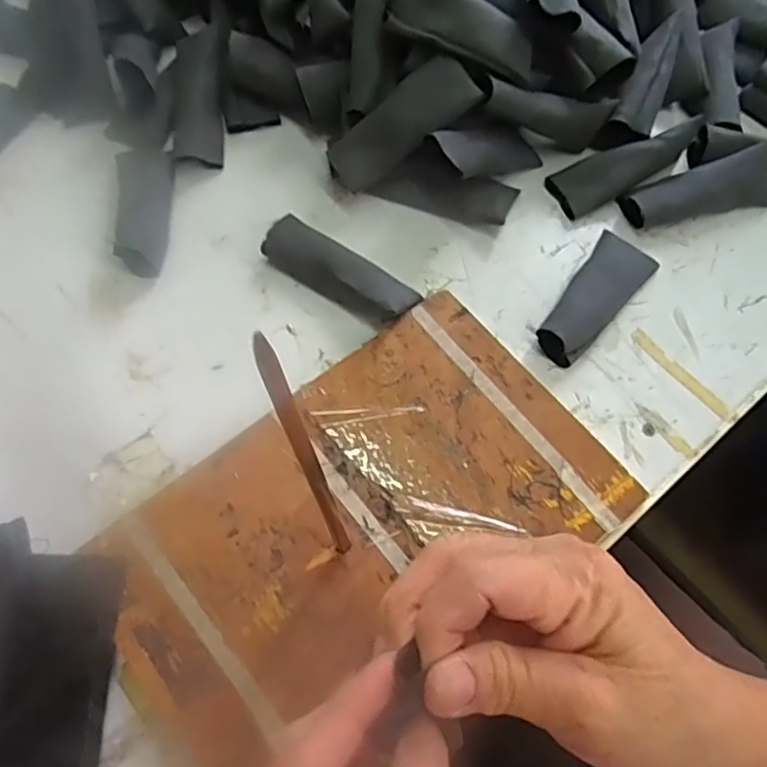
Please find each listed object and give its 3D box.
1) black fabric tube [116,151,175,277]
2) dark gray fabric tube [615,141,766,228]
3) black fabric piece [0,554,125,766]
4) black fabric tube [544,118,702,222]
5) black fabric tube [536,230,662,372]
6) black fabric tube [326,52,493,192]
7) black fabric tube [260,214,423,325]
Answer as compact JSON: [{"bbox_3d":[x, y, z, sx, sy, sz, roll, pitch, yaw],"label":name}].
[{"bbox_3d":[-0.163,-0.121,0.433,0.038,0.017,0.101,-9,67,-5],"label":"black fabric tube"},{"bbox_3d":[0.221,-0.136,0.441,0.106,0.032,0.030,-13,68,-7],"label":"dark gray fabric tube"},{"bbox_3d":[-0.165,0.147,0.321,0.054,0.010,0.113,0,67,-1],"label":"black fabric piece"},{"bbox_3d":[0.170,-0.152,0.443,0.104,0.019,0.036,-26,69,6],"label":"black fabric tube"},{"bbox_3d":[0.139,-0.057,0.405,0.039,0.027,0.104,34,70,12],"label":"black fabric tube"},{"bbox_3d":[0.014,-0.172,0.417,0.111,0.022,0.041,-34,70,9],"label":"black fabric tube"},{"bbox_3d":[-0.028,-0.074,0.411,0.105,0.028,0.033,31,70,11],"label":"black fabric tube"}]

